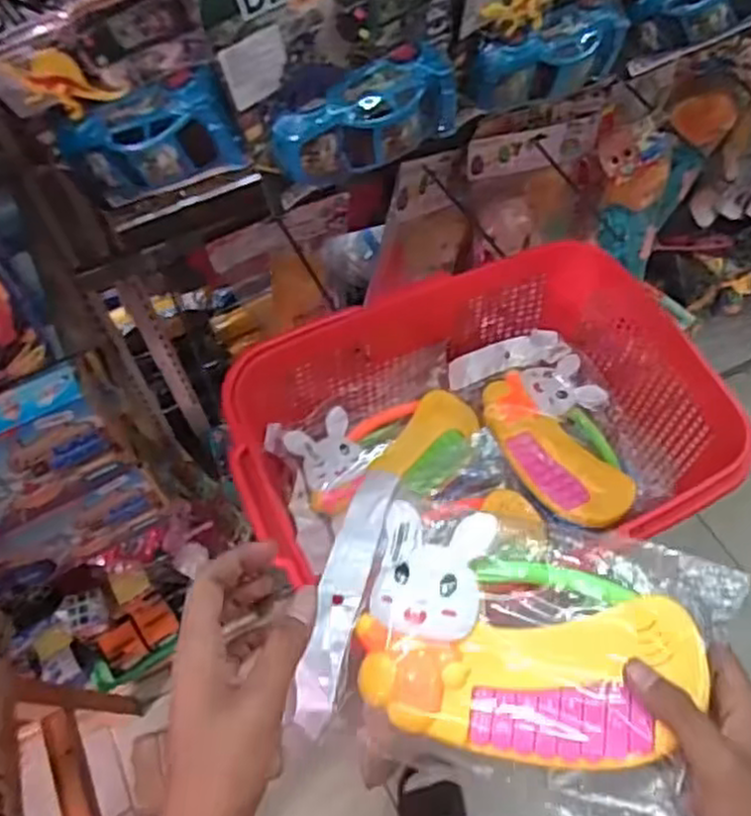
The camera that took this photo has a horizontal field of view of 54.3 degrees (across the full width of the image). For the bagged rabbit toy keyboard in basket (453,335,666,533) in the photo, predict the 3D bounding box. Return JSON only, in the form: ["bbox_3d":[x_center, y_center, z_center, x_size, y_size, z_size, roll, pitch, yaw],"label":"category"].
[{"bbox_3d":[0.181,0.023,0.729,0.128,0.039,0.216,-25,61,-13],"label":"bagged rabbit toy keyboard in basket"}]

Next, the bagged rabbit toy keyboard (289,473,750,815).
[{"bbox_3d":[0.067,0.131,0.414,0.223,0.040,0.154,17,75,21],"label":"bagged rabbit toy keyboard"}]

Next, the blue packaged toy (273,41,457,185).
[{"bbox_3d":[-0.002,-0.233,0.599,0.152,0.068,0.053,-28,62,-15],"label":"blue packaged toy"}]

